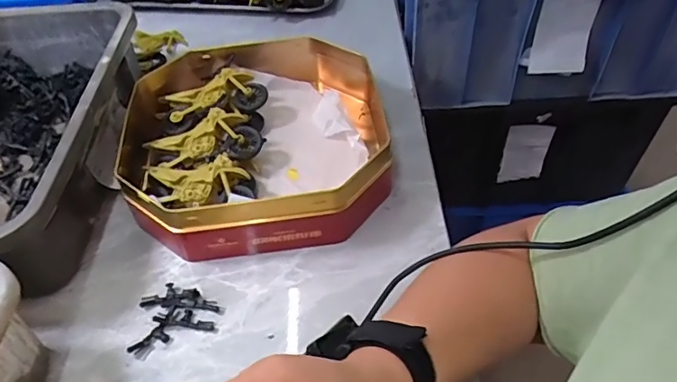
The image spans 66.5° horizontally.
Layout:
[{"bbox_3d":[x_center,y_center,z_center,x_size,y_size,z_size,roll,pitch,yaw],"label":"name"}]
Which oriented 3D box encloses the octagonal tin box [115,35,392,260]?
[{"bbox_3d":[-0.082,-0.058,0.539,0.269,0.064,0.261,-7,47,-3],"label":"octagonal tin box"}]

